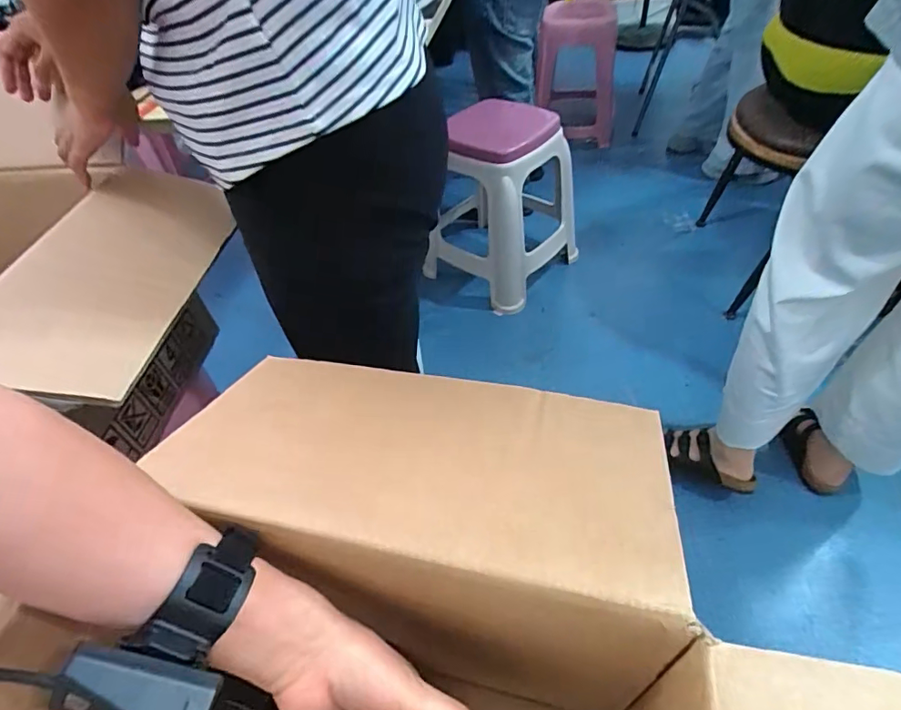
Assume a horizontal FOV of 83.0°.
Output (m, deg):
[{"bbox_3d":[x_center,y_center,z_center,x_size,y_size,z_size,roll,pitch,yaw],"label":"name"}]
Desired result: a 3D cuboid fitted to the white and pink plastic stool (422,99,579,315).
[{"bbox_3d":[0.143,-0.421,1.452,0.344,0.493,0.298,27,56,28],"label":"white and pink plastic stool"}]

